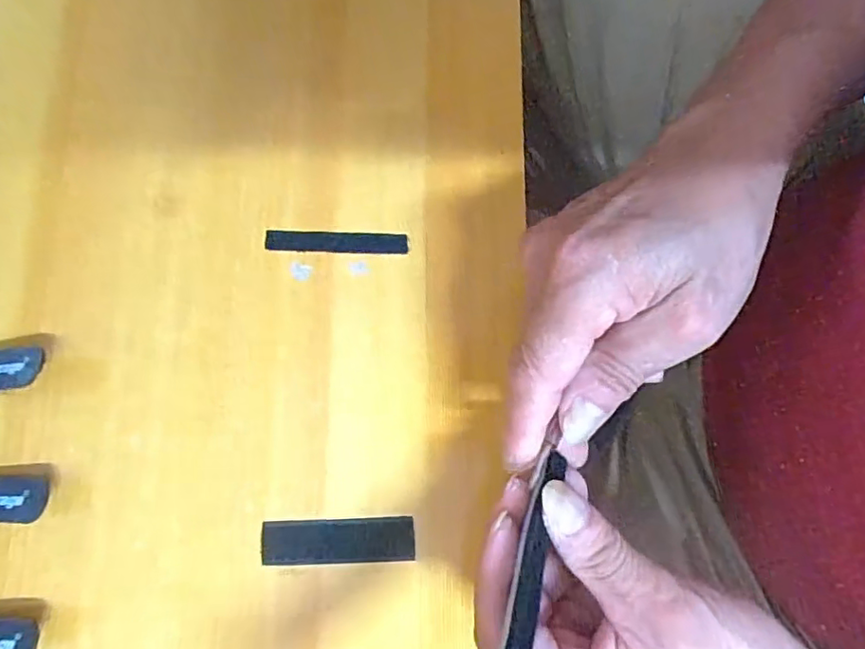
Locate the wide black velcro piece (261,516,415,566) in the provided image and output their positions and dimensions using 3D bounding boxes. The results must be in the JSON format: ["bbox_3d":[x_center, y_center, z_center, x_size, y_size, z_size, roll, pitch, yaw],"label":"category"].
[{"bbox_3d":[-0.044,0.100,0.263,0.069,0.004,0.019,-2,79,0],"label":"wide black velcro piece"}]

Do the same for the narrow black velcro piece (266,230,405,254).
[{"bbox_3d":[-0.049,-0.042,0.291,0.071,0.004,0.012,1,79,0],"label":"narrow black velcro piece"}]

